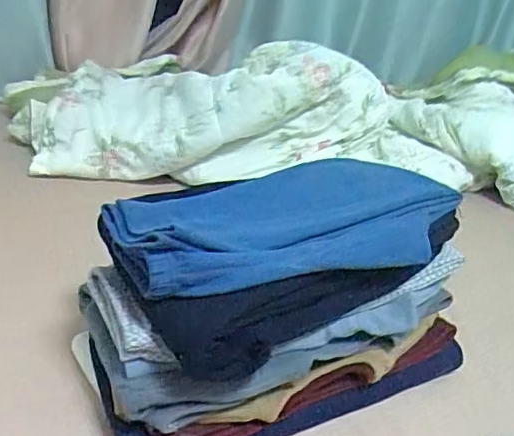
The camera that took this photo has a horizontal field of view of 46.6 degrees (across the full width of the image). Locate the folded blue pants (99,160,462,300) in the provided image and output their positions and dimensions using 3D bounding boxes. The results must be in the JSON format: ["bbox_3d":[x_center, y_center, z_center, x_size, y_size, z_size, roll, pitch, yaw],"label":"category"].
[{"bbox_3d":[0.036,0.000,0.617,0.377,0.052,0.165,-6,31,-22],"label":"folded blue pants"}]

